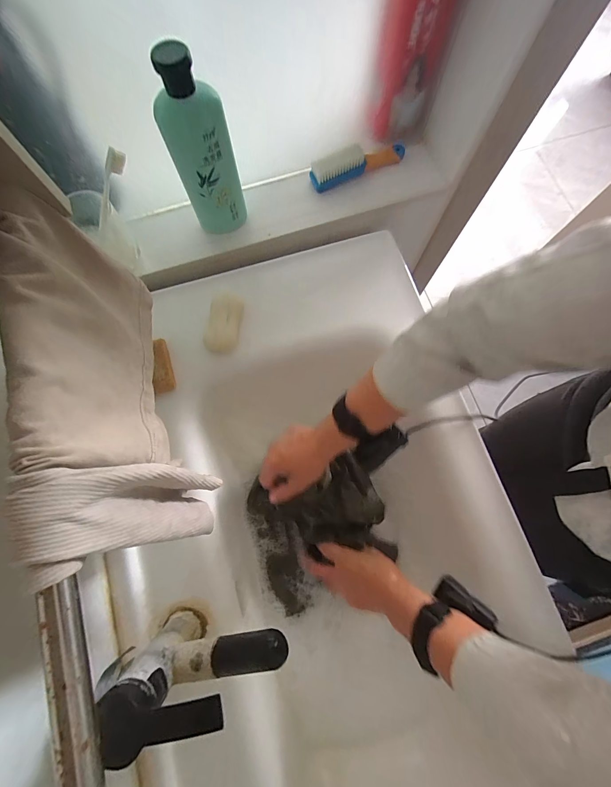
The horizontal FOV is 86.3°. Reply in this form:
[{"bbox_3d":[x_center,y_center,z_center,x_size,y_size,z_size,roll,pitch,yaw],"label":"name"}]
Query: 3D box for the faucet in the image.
[{"bbox_3d":[-0.091,0.237,0.297,0.147,0.178,0.041,-9,76,-2],"label":"faucet"}]

